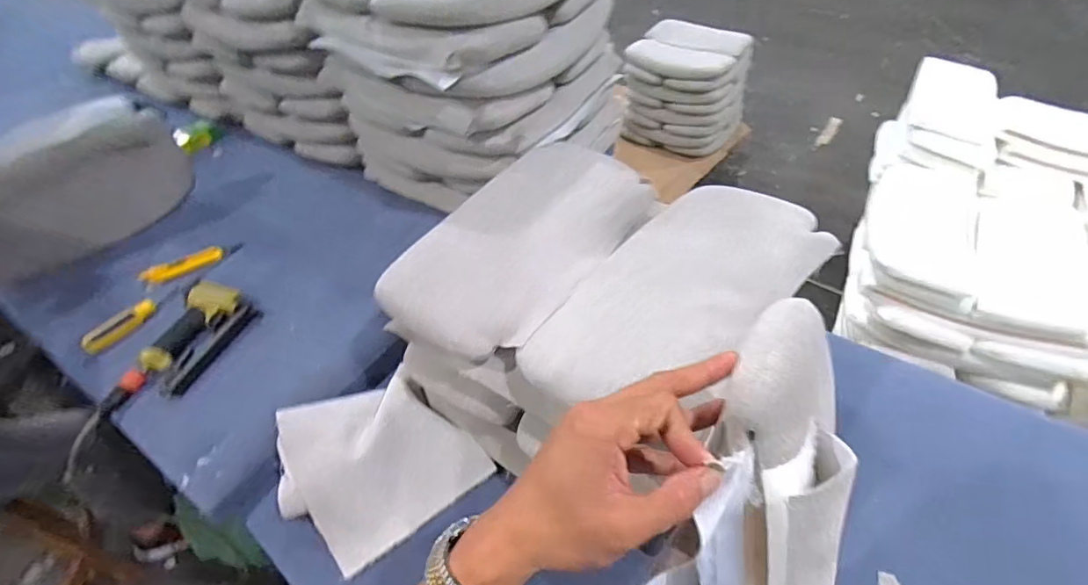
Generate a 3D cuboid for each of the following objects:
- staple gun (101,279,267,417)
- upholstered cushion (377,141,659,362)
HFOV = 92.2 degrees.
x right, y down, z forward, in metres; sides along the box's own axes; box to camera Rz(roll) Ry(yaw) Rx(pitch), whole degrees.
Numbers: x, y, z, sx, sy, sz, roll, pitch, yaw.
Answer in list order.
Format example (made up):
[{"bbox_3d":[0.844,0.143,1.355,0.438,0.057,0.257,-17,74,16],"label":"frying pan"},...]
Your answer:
[{"bbox_3d":[-0.581,0.090,0.833,0.126,0.043,0.243,13,48,16],"label":"staple gun"},{"bbox_3d":[-0.026,-0.085,0.747,0.235,0.052,0.430,28,54,28],"label":"upholstered cushion"}]

